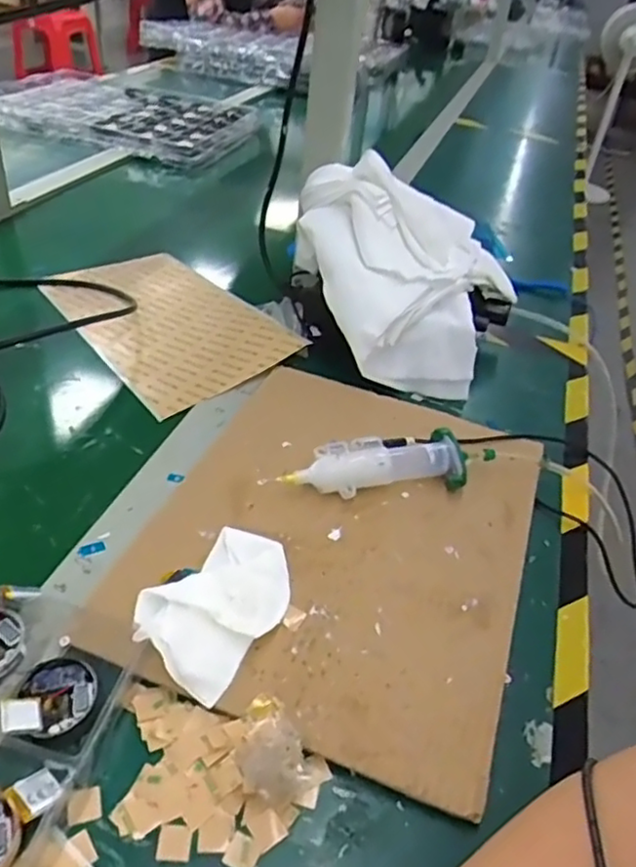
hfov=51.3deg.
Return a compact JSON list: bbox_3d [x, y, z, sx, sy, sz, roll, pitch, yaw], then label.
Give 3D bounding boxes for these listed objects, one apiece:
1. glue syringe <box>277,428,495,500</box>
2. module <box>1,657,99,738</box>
[{"bbox_3d":[0.057,0.024,0.510,0.162,0.032,0.040,-4,40,-14],"label":"glue syringe"},{"bbox_3d":[-0.140,0.140,0.348,0.040,0.012,0.047,17,40,12],"label":"module"}]

